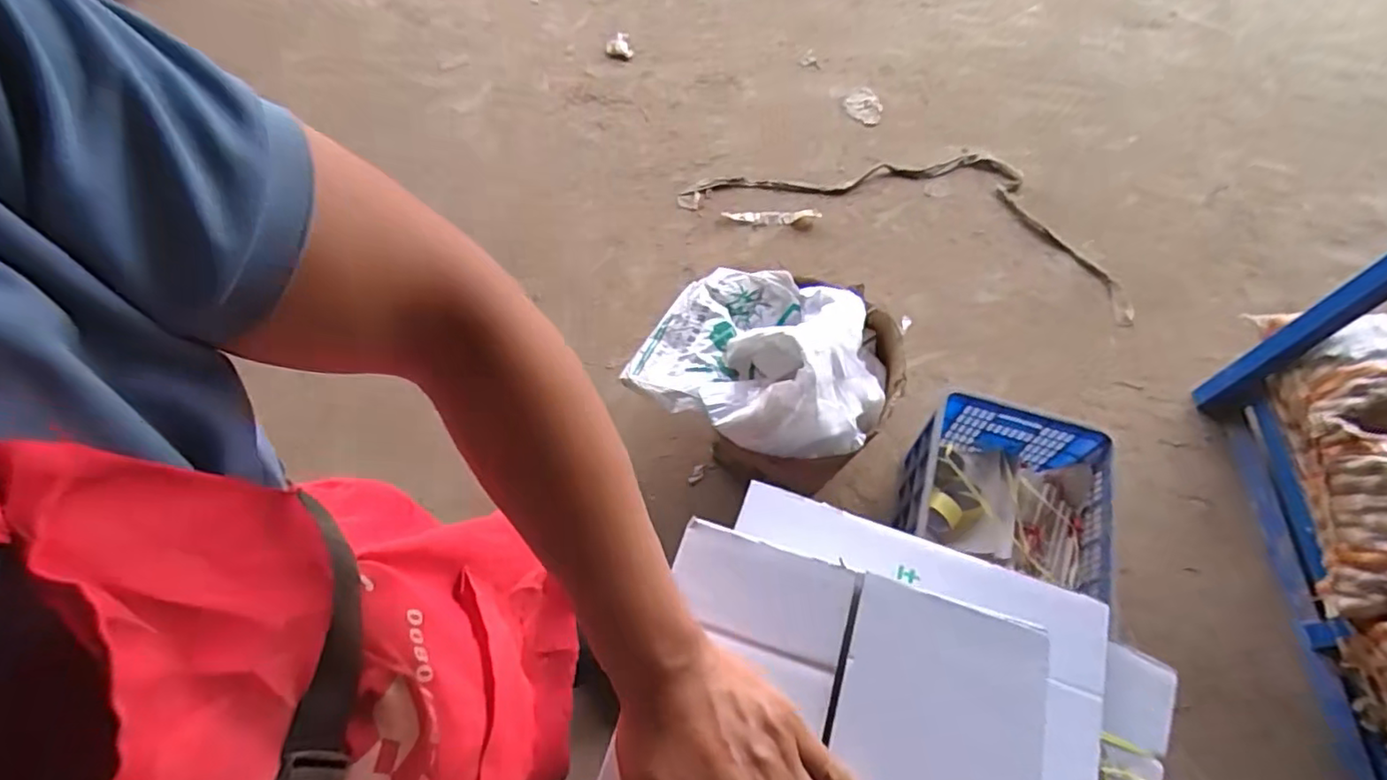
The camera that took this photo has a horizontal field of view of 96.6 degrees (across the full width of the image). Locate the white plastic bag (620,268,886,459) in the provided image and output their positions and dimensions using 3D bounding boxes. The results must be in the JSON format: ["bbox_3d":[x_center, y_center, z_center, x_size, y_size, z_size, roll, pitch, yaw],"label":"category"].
[{"bbox_3d":[0.166,-0.108,1.339,0.518,0.233,0.447,27,65,14],"label":"white plastic bag"}]

